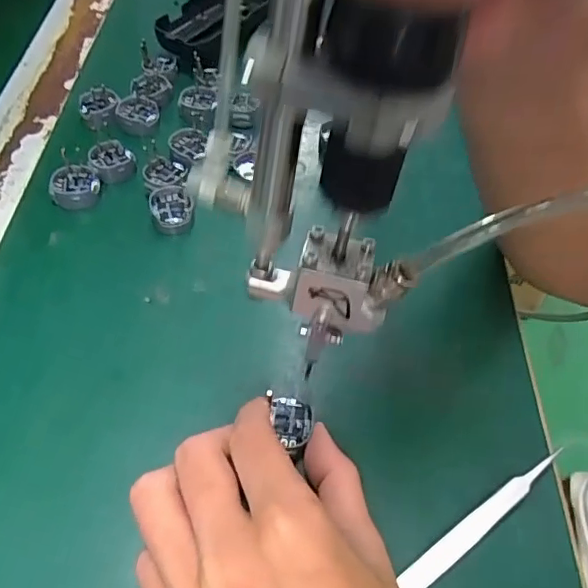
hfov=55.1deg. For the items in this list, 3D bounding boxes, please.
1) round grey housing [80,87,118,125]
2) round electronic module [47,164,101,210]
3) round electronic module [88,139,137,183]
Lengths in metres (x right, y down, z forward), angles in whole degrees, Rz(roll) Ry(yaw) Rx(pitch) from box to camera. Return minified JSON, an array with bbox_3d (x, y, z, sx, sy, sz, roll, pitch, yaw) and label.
[{"bbox_3d":[-0.134,-0.128,0.391,0.024,0.016,0.029,-14,55,-12],"label":"round grey housing"},{"bbox_3d":[-0.134,-0.065,0.347,0.028,0.015,0.027,1,53,-1],"label":"round electronic module"},{"bbox_3d":[-0.116,-0.085,0.363,0.027,0.014,0.028,1,53,-1],"label":"round electronic module"}]

